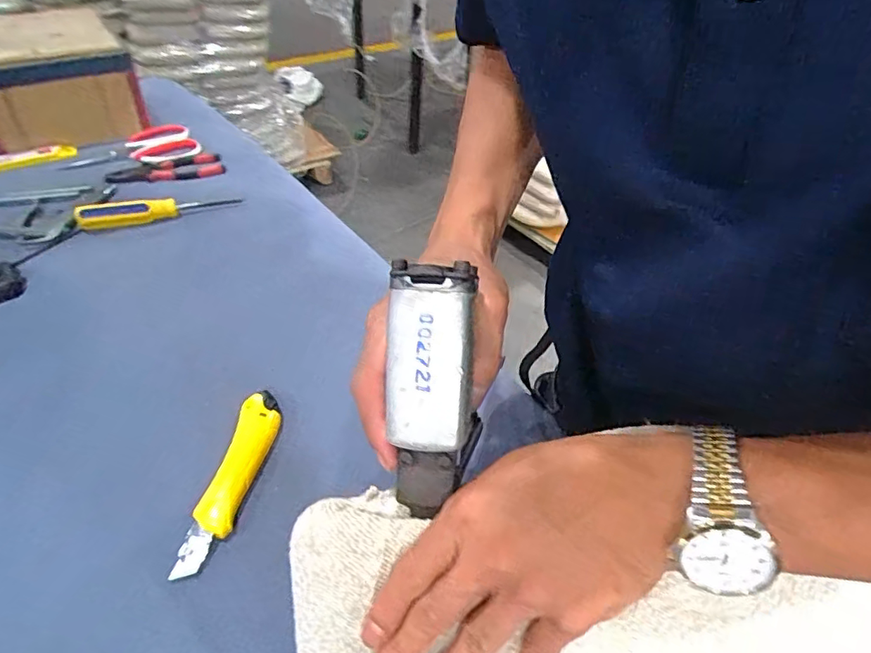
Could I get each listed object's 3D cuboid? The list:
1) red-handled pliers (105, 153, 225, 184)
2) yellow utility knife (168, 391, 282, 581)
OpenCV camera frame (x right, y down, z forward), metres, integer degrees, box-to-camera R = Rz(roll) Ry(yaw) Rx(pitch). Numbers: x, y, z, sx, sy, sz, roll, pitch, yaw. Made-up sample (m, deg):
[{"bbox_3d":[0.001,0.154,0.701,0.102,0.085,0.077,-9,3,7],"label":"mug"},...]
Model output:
[{"bbox_3d":[-0.374,-0.217,0.762,0.063,0.021,0.149,37,53,27],"label":"red-handled pliers"},{"bbox_3d":[-0.172,0.127,0.459,0.034,0.018,0.165,9,45,3],"label":"yellow utility knife"}]

